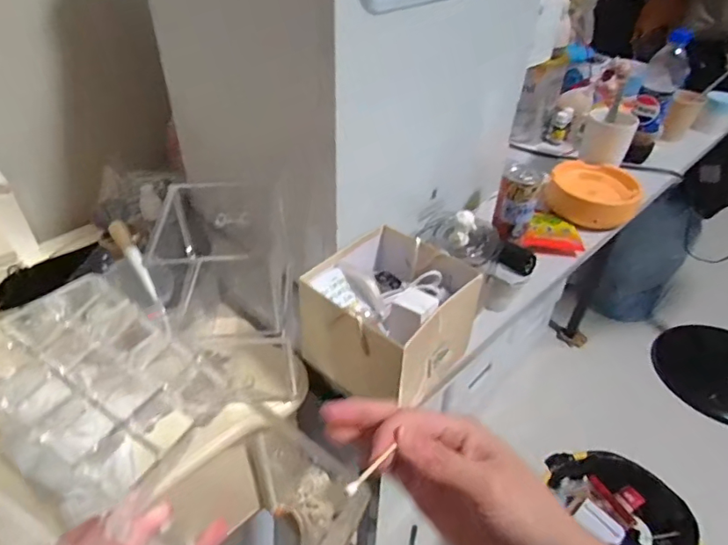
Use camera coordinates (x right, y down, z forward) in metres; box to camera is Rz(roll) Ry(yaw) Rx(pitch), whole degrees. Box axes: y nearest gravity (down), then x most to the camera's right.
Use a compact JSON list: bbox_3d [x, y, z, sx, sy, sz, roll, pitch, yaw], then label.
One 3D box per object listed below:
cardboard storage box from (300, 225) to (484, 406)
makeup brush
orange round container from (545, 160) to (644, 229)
[{"bbox_3d":[0.023,0.040,0.547,0.149,0.108,0.146,29,47,31],"label":"cardboard storage box"},{"bbox_3d":[-0.262,-0.014,0.582,0.018,0.012,0.113,-25,68,-29],"label":"makeup brush"},{"bbox_3d":[0.358,-0.117,0.804,0.136,0.062,0.116,21,43,23],"label":"orange round container"}]

